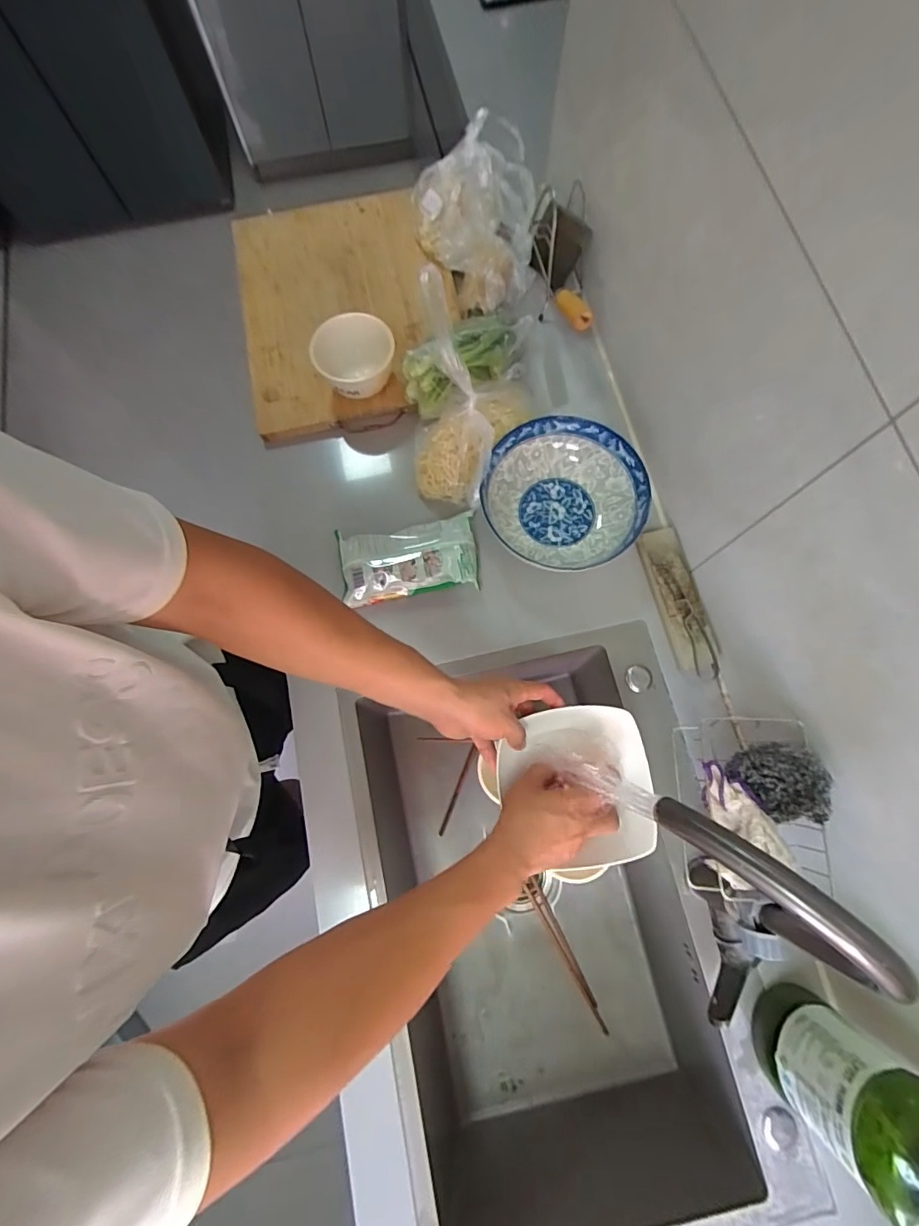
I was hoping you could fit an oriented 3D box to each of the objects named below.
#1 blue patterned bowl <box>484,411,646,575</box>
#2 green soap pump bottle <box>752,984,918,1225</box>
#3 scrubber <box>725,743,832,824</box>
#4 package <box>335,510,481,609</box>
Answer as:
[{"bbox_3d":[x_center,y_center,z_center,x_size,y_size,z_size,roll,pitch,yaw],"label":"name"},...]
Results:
[{"bbox_3d":[0.149,-0.162,0.698,0.219,0.066,0.224,0,75,1],"label":"blue patterned bowl"},{"bbox_3d":[0.374,0.454,0.436,0.079,0.276,0.103,42,80,11],"label":"green soap pump bottle"},{"bbox_3d":[0.340,0.175,0.506,0.070,0.047,0.084,-41,78,-9],"label":"scrubber"},{"bbox_3d":[-0.072,-0.076,0.694,0.194,0.055,0.106,-9,75,-1],"label":"package"}]

